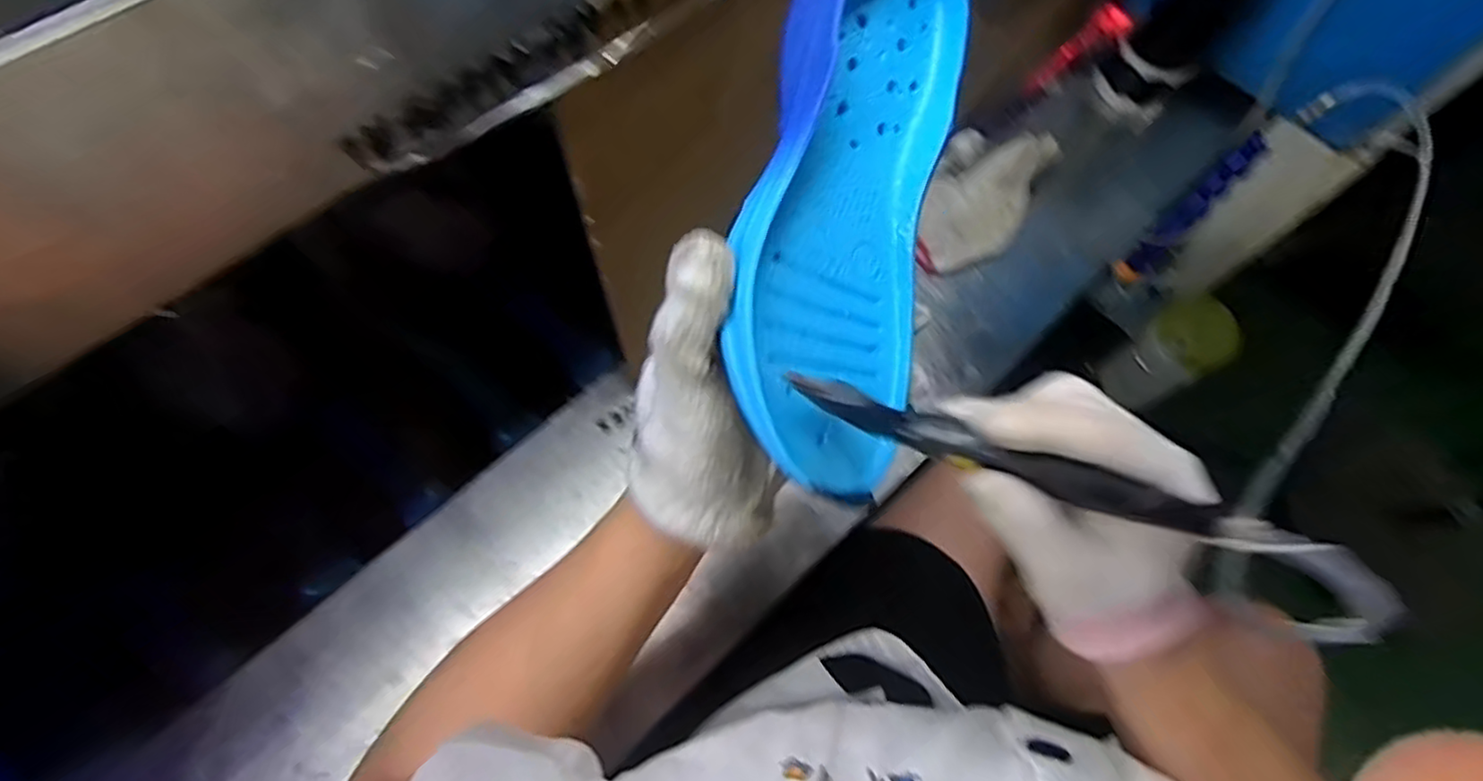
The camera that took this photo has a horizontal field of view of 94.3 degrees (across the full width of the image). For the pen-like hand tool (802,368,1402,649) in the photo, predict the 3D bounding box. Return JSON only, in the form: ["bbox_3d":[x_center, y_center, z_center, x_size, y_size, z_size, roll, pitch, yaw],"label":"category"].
[{"bbox_3d":[0.112,0.034,0.240,0.202,0.023,0.018,20,68,15],"label":"pen-like hand tool"}]

